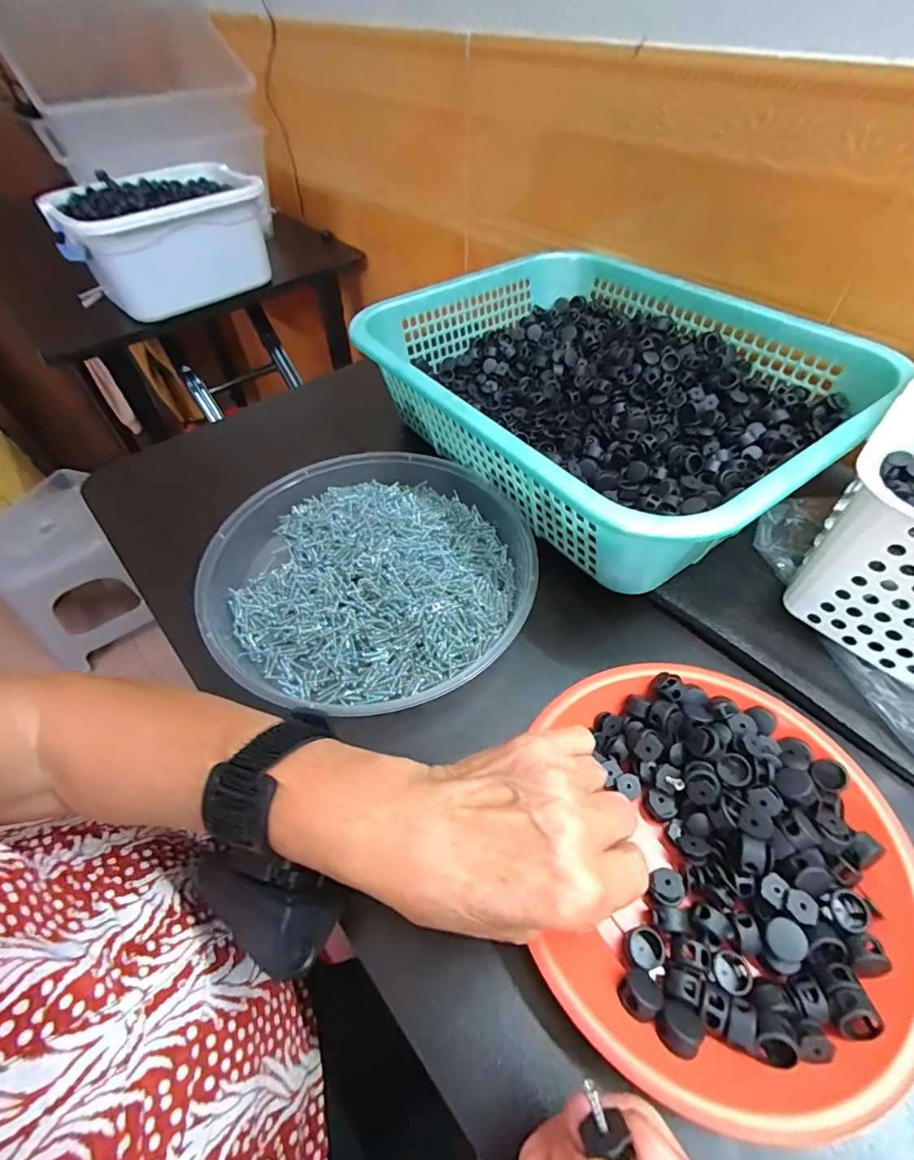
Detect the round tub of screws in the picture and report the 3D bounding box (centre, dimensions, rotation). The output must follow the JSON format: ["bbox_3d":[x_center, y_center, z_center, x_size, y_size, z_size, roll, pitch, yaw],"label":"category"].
[{"bbox_3d":[-0.063,-0.012,0.374,0.228,0.033,0.222,-1,52,1],"label":"round tub of screws"}]

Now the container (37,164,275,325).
[{"bbox_3d":[-0.423,-0.494,0.740,0.207,0.141,0.263,33,60,25],"label":"container"}]

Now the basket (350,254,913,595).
[{"bbox_3d":[0.119,-0.165,0.431,0.285,0.087,0.376,-32,57,-21],"label":"basket"}]

